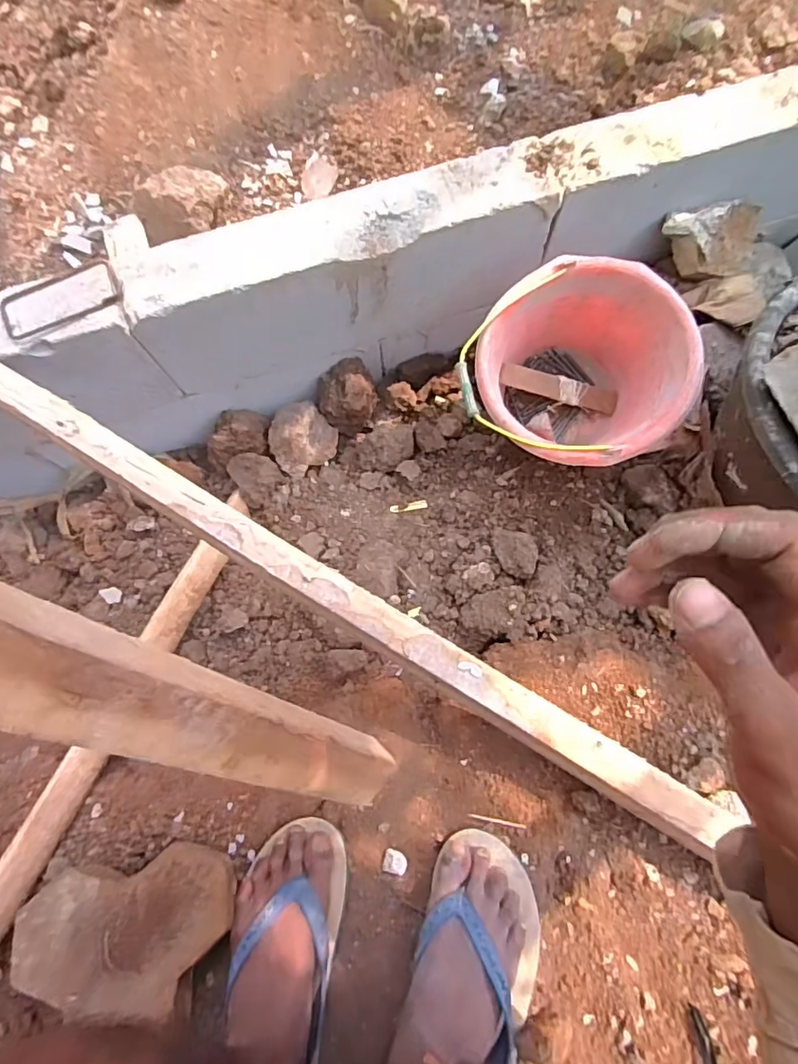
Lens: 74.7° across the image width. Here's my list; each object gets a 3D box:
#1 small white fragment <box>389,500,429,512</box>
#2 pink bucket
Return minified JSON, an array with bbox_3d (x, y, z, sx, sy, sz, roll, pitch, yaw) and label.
[{"bbox_3d":[0.016,-0.042,0.867,0.062,0.010,0.016,-8,77,-1],"label":"small white fragment"},{"bbox_3d":[0.256,-0.210,0.806,0.302,0.228,0.276,0,77,1],"label":"pink bucket"}]

